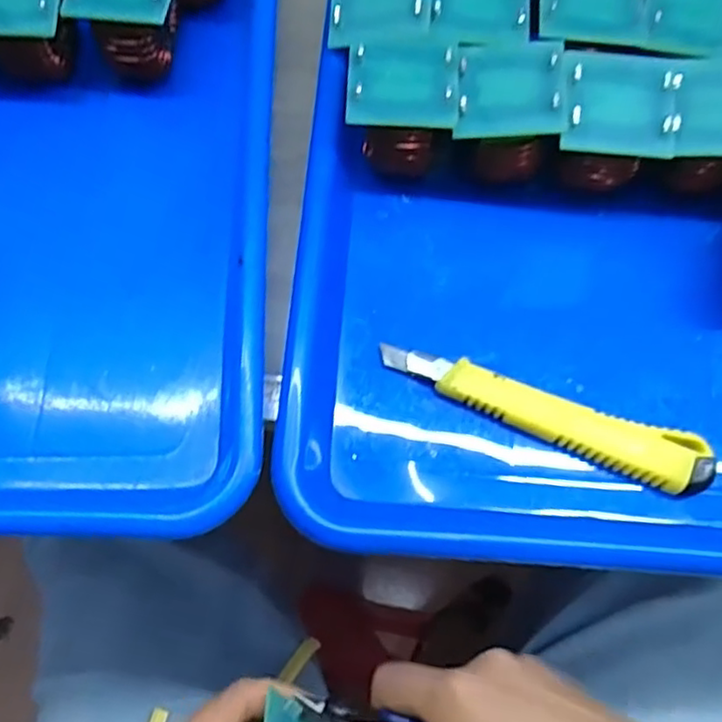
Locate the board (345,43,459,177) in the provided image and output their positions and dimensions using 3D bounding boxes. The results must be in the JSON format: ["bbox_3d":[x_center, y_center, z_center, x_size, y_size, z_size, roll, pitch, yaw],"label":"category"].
[{"bbox_3d":[0.018,-0.113,0.296,0.047,0.043,0.045,2,69,0],"label":"board"}]

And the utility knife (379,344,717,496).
[{"bbox_3d":[0.073,0.023,0.268,0.134,0.012,0.022,20,71,7],"label":"utility knife"}]

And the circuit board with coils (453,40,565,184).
[{"bbox_3d":[0.063,-0.110,0.295,0.043,0.046,0.045,4,69,1],"label":"circuit board with coils"}]

